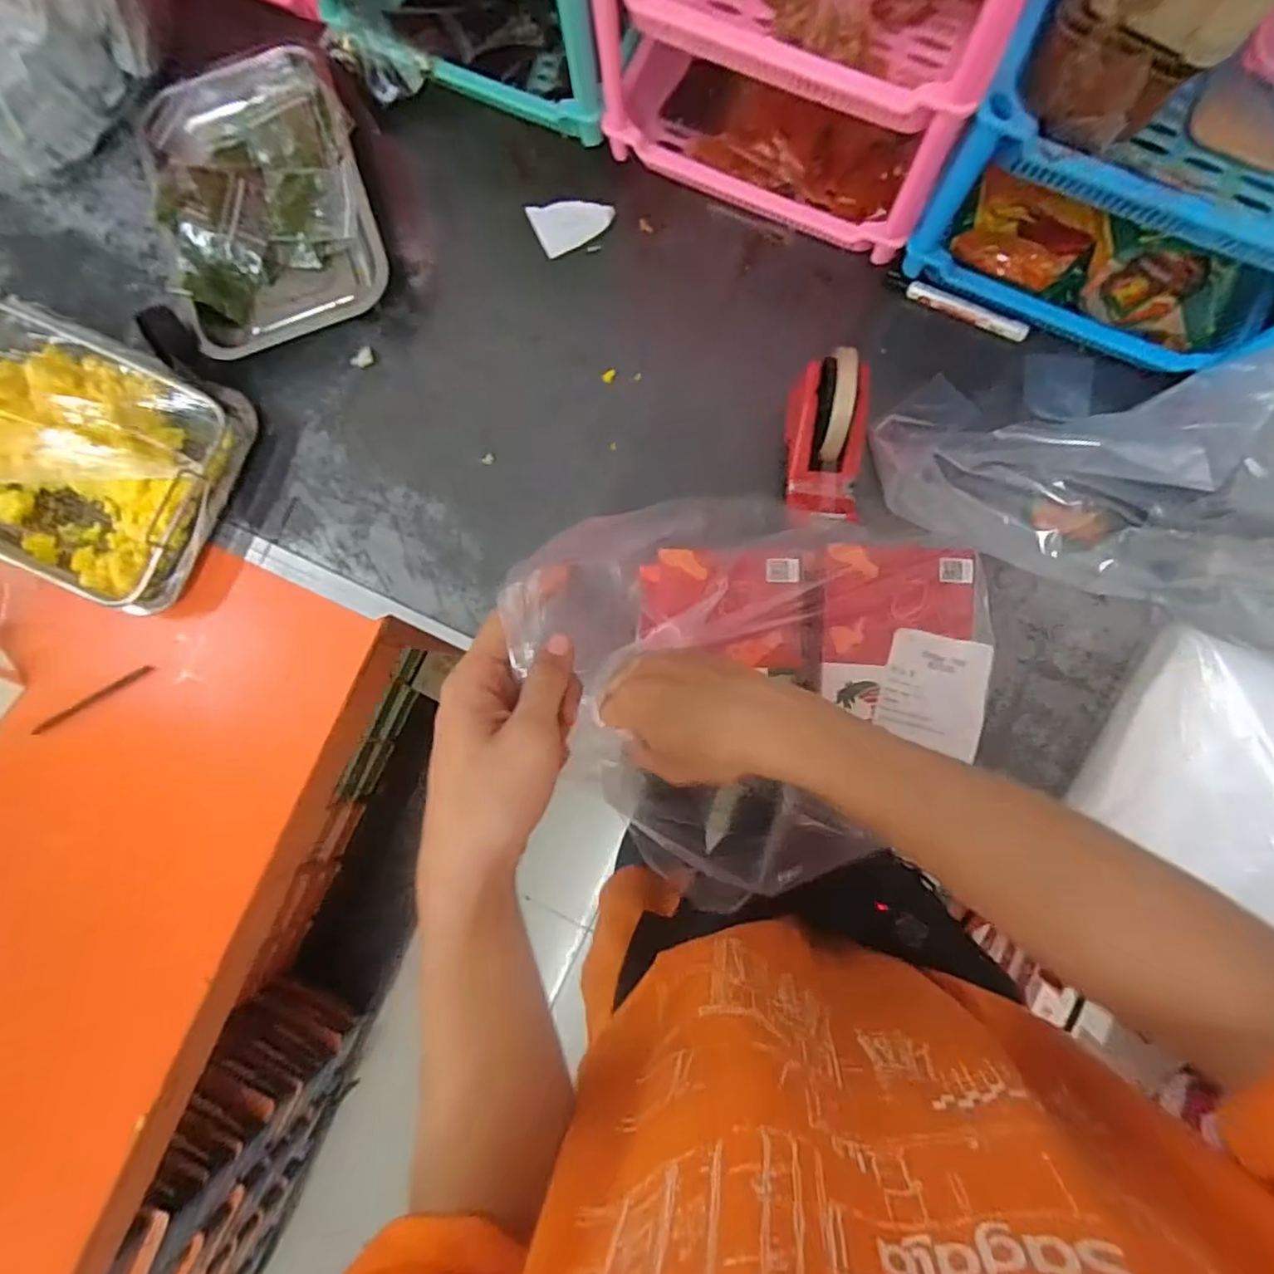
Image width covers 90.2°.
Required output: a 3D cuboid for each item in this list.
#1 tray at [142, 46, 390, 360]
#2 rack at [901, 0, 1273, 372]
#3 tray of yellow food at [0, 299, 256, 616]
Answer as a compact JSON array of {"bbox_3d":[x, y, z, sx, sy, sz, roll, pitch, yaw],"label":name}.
[{"bbox_3d":[-0.380,-0.454,0.648,0.214,0.044,0.311,-21,83,2],"label":"tray"},{"bbox_3d":[0.412,-0.367,0.502,0.300,0.201,0.191,26,87,6],"label":"rack"},{"bbox_3d":[-0.566,-0.183,0.635,0.329,0.057,0.241,23,86,6],"label":"tray of yellow food"}]

